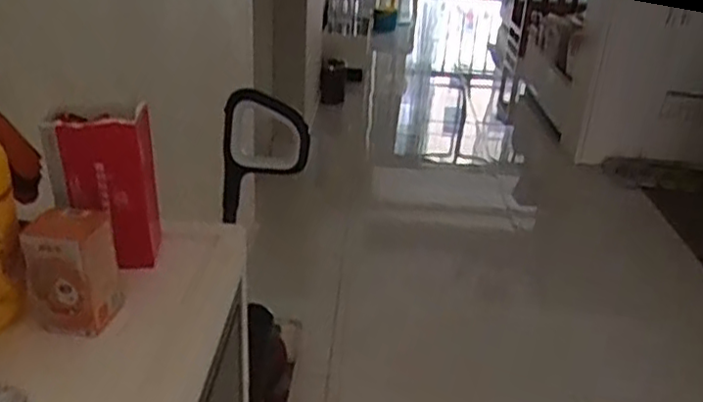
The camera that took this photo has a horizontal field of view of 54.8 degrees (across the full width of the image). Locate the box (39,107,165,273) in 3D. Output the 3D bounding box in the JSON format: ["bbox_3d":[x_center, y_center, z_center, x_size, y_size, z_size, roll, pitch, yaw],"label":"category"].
[{"bbox_3d":[-0.243,-0.014,0.671,0.092,0.154,0.054,0,26,-8],"label":"box"}]

